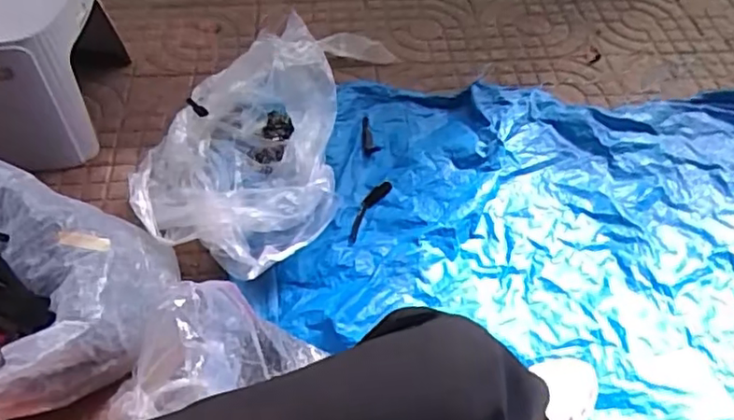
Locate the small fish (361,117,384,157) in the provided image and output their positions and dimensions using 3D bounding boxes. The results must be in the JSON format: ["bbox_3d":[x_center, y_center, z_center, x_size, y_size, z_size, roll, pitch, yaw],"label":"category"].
[{"bbox_3d":[0.010,-0.132,1.141,0.037,0.021,0.105,0,53,-2],"label":"small fish"}]

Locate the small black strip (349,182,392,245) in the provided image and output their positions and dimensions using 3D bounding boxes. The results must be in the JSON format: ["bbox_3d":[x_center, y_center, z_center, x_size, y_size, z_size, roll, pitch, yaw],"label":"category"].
[{"bbox_3d":[-0.001,0.001,1.027,0.027,0.012,0.142,25,56,16],"label":"small black strip"}]

